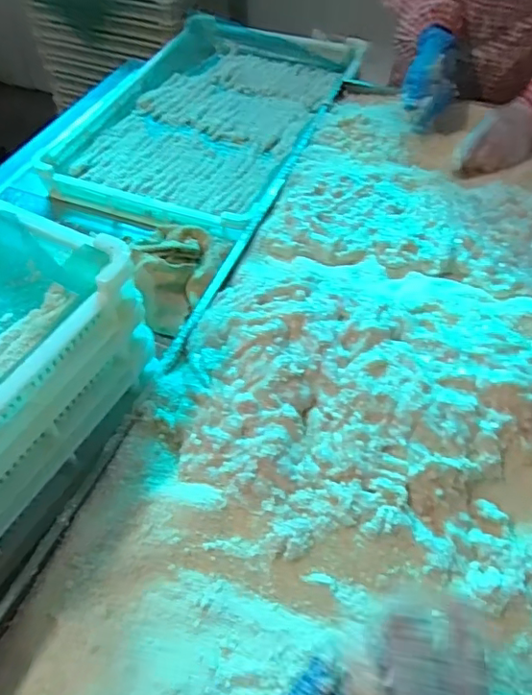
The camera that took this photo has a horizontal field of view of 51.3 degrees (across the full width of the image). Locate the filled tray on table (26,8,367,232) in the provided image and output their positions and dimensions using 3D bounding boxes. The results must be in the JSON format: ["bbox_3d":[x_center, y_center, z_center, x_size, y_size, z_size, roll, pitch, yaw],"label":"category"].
[{"bbox_3d":[-0.094,-0.436,1.011,0.423,0.065,0.613,17,55,14],"label":"filled tray on table"}]

